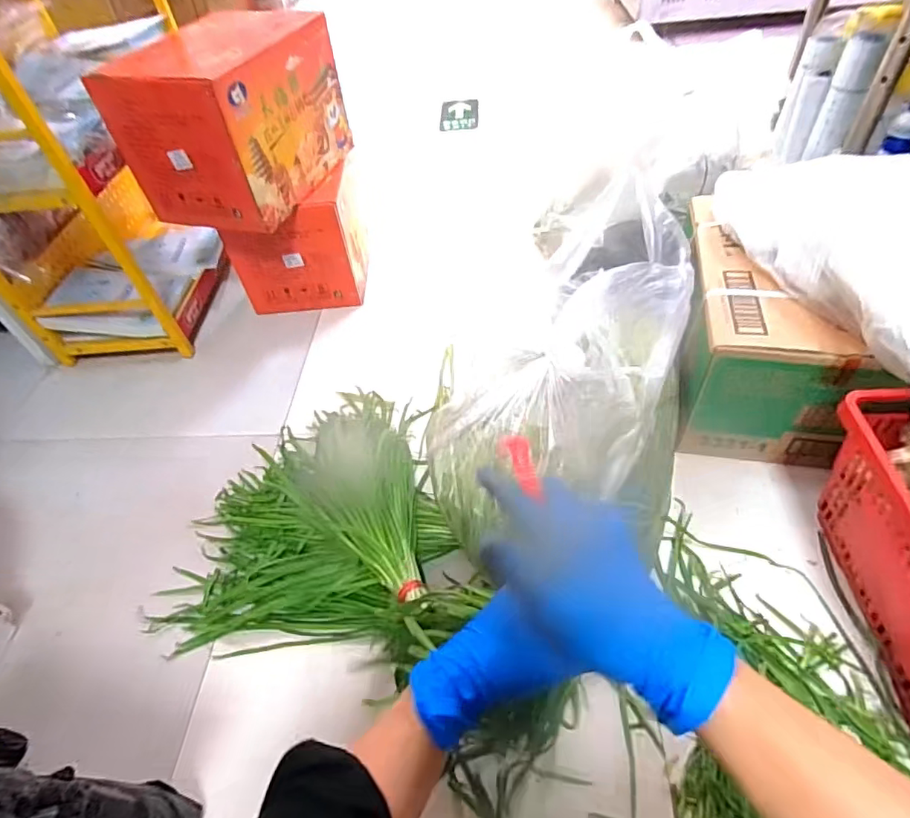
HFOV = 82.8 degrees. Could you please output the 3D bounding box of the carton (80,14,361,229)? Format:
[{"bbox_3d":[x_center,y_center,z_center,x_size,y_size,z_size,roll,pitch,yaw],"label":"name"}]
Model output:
[{"bbox_3d":[-0.431,-0.573,1.022,0.270,0.254,0.369,11,52,16],"label":"carton"}]

